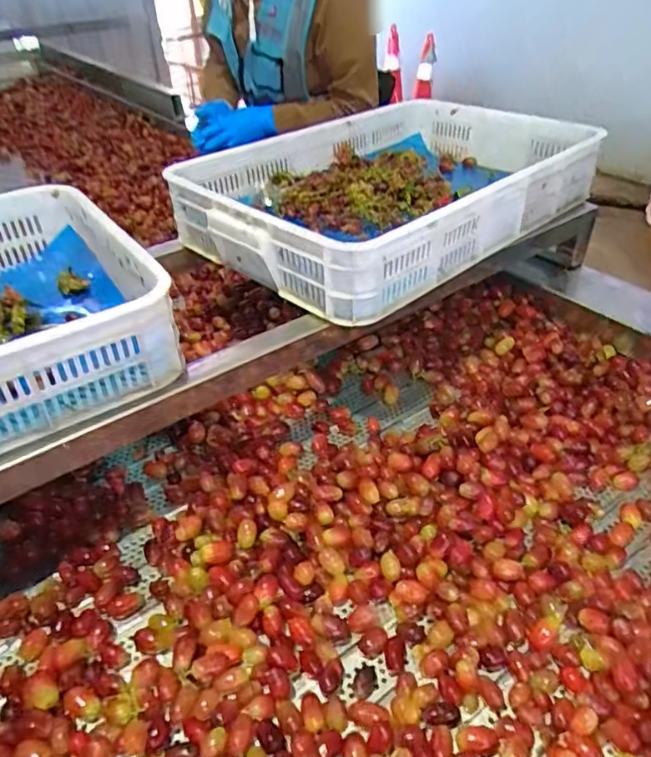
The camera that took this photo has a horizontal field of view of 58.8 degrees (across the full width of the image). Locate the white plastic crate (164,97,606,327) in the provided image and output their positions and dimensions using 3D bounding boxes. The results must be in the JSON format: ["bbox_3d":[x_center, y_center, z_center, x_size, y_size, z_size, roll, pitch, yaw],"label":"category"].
[{"bbox_3d":[0.114,-0.311,0.906,0.636,0.110,0.406,-30,46,-33],"label":"white plastic crate"}]

